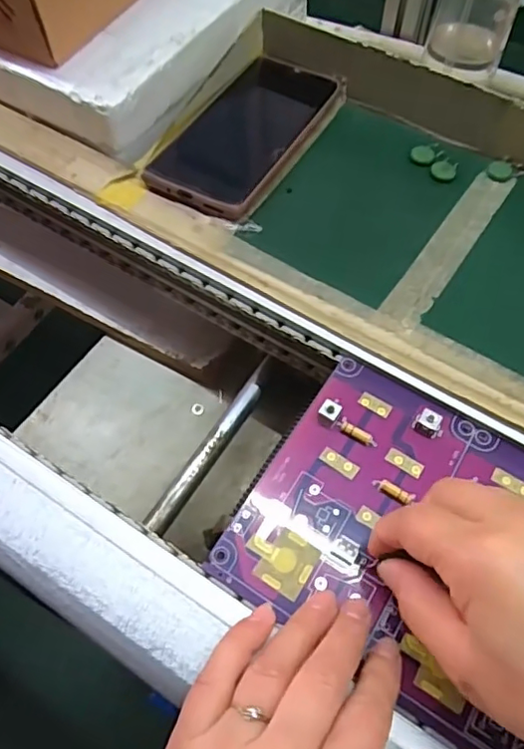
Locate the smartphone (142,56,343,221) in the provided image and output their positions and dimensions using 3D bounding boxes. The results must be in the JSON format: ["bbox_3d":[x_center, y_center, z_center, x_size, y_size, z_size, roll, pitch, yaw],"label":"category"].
[{"bbox_3d":[-0.010,-0.179,0.413,0.083,0.014,0.178,25,62,14],"label":"smartphone"}]

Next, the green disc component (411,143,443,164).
[{"bbox_3d":[0.118,-0.160,0.415,0.027,0.004,0.018,-39,66,-20],"label":"green disc component"}]

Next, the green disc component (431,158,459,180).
[{"bbox_3d":[0.128,-0.145,0.405,0.017,0.004,0.019,15,60,9],"label":"green disc component"}]

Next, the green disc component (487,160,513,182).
[{"bbox_3d":[0.167,-0.144,0.405,0.016,0.004,0.020,33,65,18],"label":"green disc component"}]

